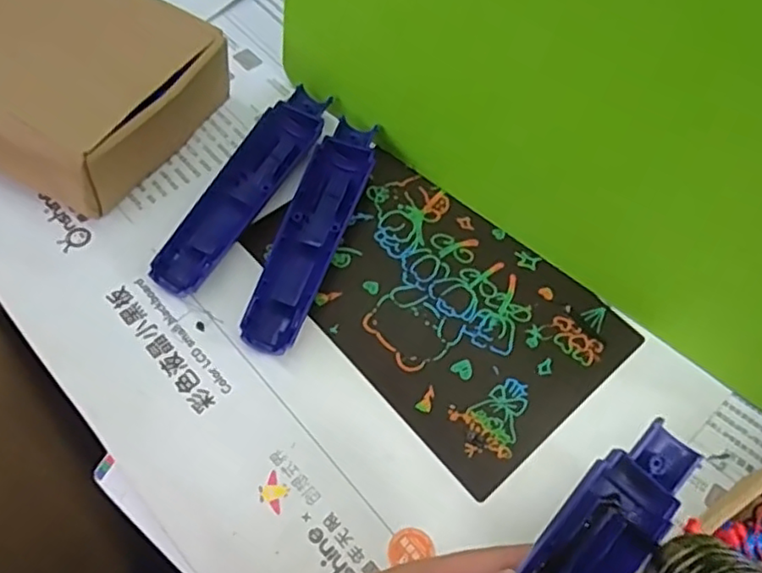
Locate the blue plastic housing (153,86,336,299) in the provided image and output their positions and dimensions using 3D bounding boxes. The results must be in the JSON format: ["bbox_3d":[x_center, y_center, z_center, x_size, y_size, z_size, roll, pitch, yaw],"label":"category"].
[{"bbox_3d":[-0.087,-0.064,0.413,0.039,0.016,0.166,28,64,11],"label":"blue plastic housing"}]

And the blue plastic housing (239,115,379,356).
[{"bbox_3d":[-0.039,-0.034,0.394,0.036,0.015,0.161,16,63,5],"label":"blue plastic housing"}]

